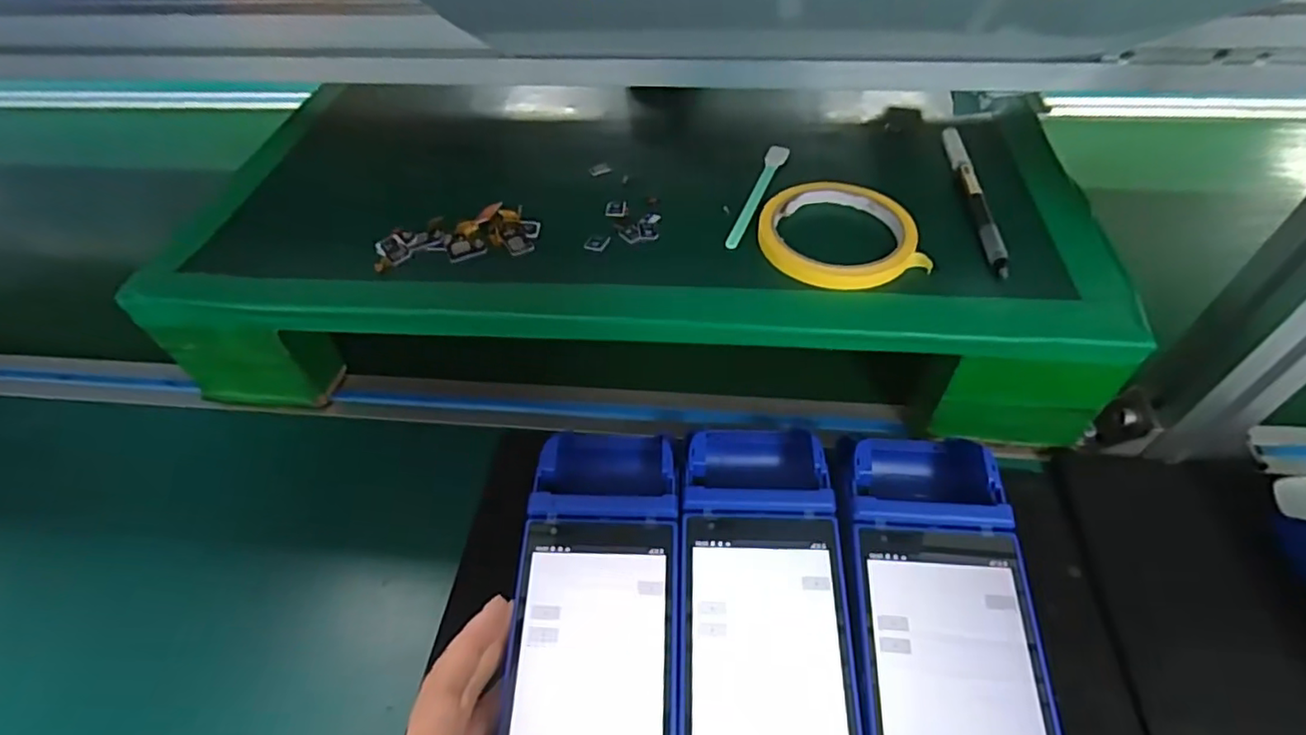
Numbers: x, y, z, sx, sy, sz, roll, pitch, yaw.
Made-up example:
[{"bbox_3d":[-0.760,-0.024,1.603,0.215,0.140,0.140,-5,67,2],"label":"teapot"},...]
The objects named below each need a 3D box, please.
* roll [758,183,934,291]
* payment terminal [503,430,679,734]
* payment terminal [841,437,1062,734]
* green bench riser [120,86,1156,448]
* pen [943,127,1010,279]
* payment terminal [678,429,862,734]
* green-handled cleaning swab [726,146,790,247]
[{"bbox_3d":[0.110,-0.084,0.376,0.089,0.011,0.089,-2,51,2],"label":"roll"},{"bbox_3d":[-0.027,0.127,0.305,0.077,0.045,0.222,0,54,1],"label":"payment terminal"},{"bbox_3d":[0.137,0.127,0.295,0.085,0.044,0.222,7,55,6],"label":"payment terminal"},{"bbox_3d":[-0.015,-0.101,0.442,0.586,0.082,0.261,2,51,4],"label":"green bench riser"},{"bbox_3d":[0.207,-0.110,0.395,0.013,0.008,0.144,2,51,5],"label":"pen"},{"bbox_3d":[0.054,0.126,0.302,0.080,0.042,0.223,0,51,3],"label":"payment terminal"},{"bbox_3d":[0.070,-0.115,0.411,0.014,0.010,0.114,16,53,16],"label":"green-handled cleaning swab"}]

